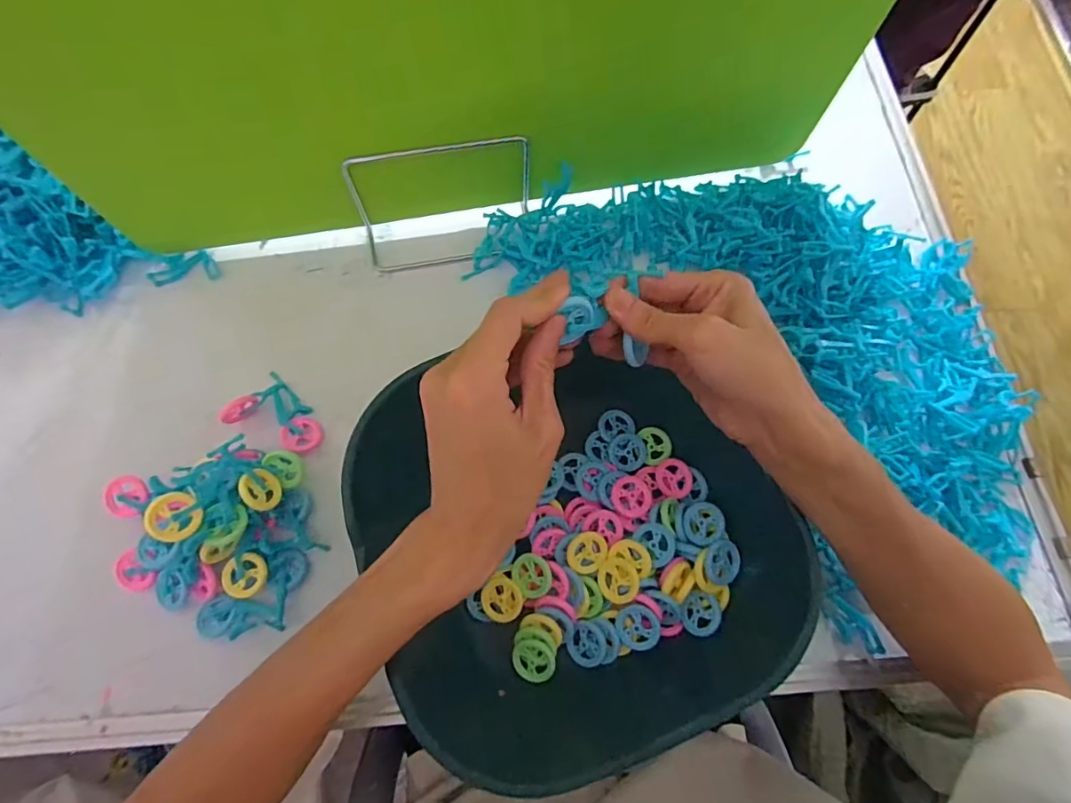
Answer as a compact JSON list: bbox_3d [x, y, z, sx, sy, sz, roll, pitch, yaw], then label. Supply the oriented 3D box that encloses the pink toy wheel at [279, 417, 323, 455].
[{"bbox_3d":[-0.182,0.026,0.400,0.029,0.005,0.029,11,59,-19],"label":"pink toy wheel"}]

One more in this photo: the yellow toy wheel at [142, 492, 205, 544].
[{"bbox_3d":[-0.227,0.073,0.322,0.005,0.030,0.031,0,102,41],"label":"yellow toy wheel"}]

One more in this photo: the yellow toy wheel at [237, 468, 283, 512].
[{"bbox_3d":[-0.188,0.061,0.352,0.004,0.029,0.029,-16,88,27],"label":"yellow toy wheel"}]

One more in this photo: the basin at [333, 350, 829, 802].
[{"bbox_3d":[0.040,0.099,0.339,0.270,0.097,0.218,-21,74,-5],"label":"basin"}]

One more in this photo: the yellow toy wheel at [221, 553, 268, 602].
[{"bbox_3d":[-0.201,0.121,0.354,0.028,0.004,0.030,2,83,-15],"label":"yellow toy wheel"}]

